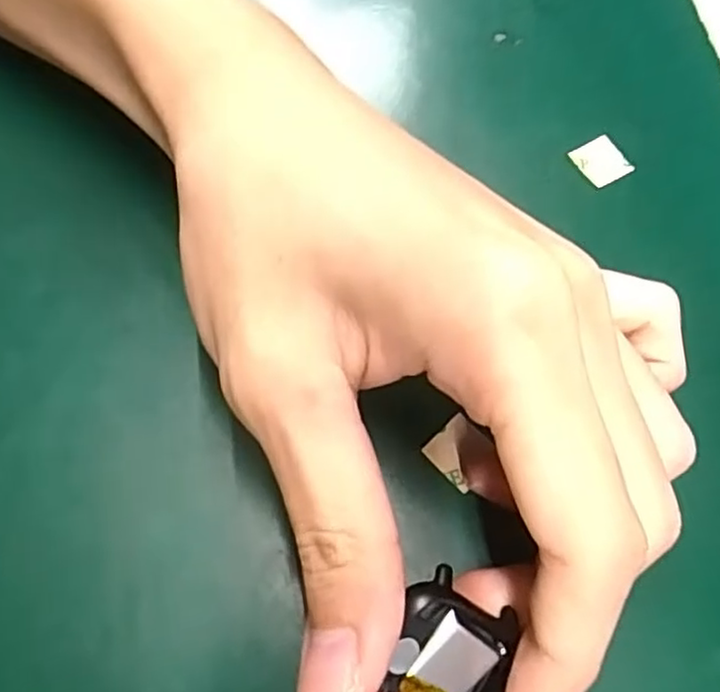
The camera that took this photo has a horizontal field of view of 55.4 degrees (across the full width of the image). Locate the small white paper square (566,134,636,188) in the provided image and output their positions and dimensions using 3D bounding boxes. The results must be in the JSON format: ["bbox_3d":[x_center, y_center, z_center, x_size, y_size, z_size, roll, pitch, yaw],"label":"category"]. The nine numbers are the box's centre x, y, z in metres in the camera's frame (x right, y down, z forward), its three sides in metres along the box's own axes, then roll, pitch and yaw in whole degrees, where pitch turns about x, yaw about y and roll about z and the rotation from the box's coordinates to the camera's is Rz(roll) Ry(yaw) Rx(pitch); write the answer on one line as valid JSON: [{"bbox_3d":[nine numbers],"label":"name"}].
[{"bbox_3d":[0.076,-0.059,0.216,0.014,0.004,0.015,-29,70,-16],"label":"small white paper square"}]

